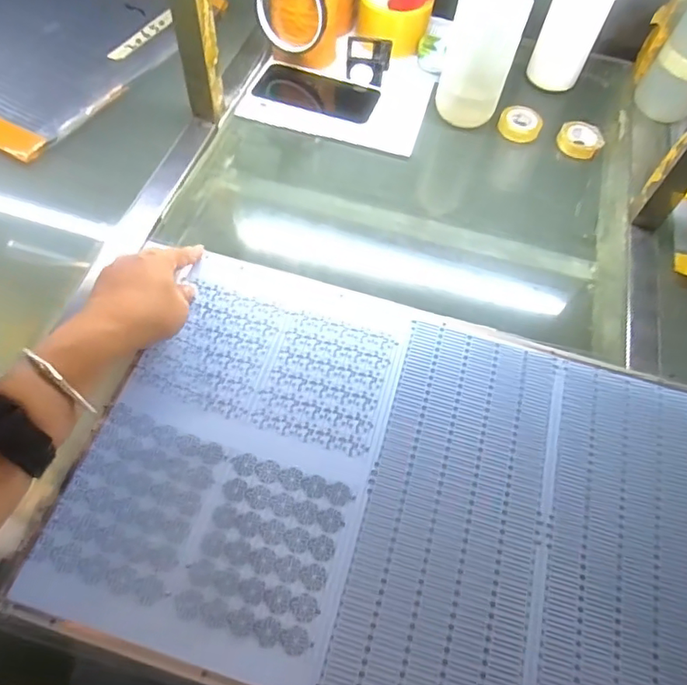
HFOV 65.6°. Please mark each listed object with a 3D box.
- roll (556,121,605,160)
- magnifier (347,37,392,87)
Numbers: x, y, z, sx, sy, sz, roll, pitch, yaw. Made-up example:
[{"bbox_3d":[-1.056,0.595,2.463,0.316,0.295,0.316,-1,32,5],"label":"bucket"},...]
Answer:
[{"bbox_3d":[0.281,-0.240,0.630,0.049,0.017,0.048,2,60,-3],"label":"roll"},{"bbox_3d":[0.032,-0.352,0.660,0.054,0.029,0.067,5,60,-2],"label":"magnifier"}]

